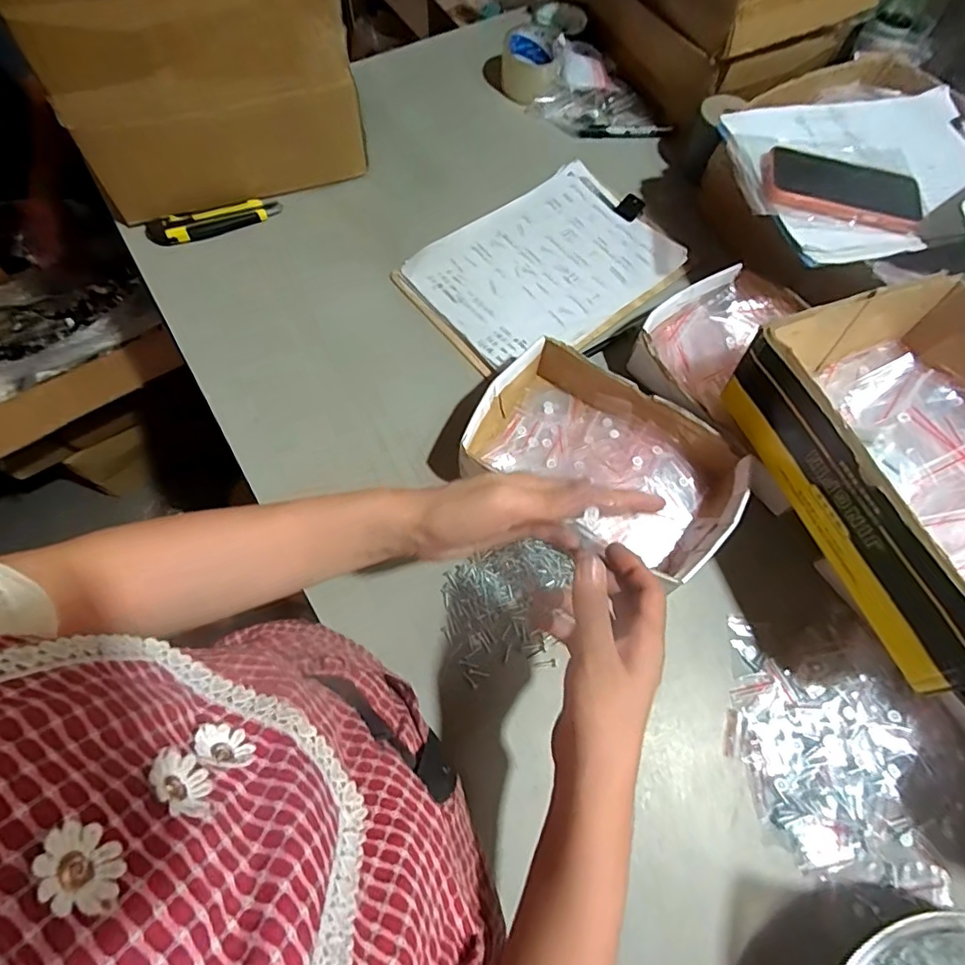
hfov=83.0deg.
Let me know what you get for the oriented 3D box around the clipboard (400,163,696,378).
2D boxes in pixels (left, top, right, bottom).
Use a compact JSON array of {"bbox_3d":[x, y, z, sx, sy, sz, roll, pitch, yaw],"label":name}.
[{"bbox_3d":[0.075,-0.260,0.667,0.305,0.024,0.223,-37,72,-15],"label":"clipboard"}]

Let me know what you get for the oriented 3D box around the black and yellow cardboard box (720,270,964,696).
[{"bbox_3d":[0.384,-0.018,0.452,0.222,0.094,0.301,-18,68,-9],"label":"black and yellow cardboard box"}]

